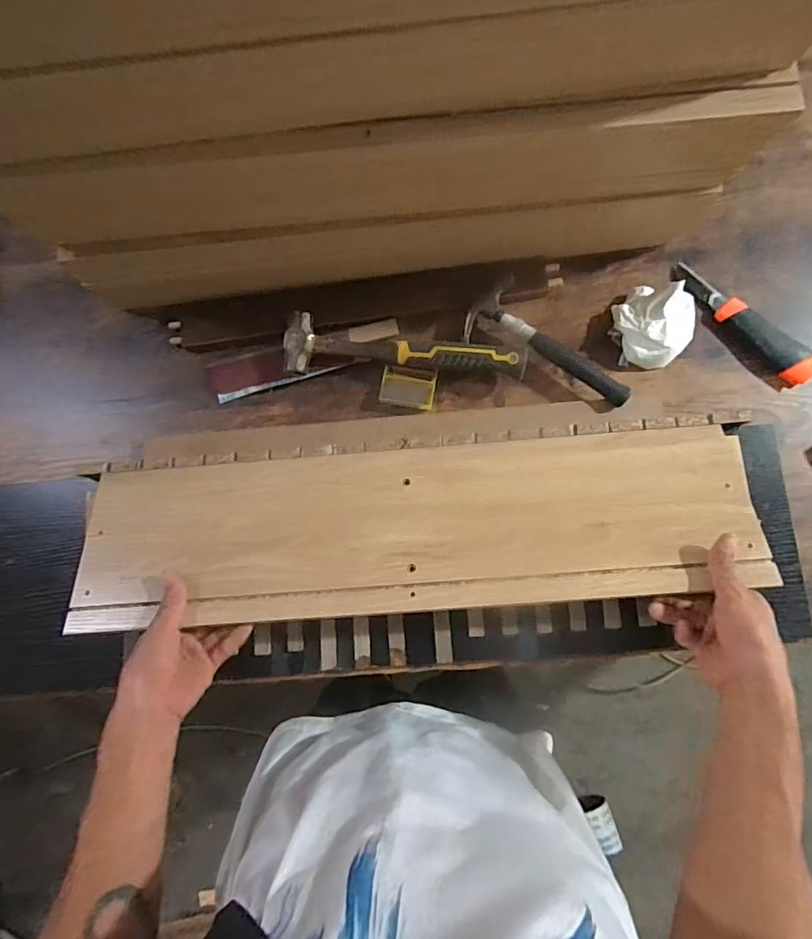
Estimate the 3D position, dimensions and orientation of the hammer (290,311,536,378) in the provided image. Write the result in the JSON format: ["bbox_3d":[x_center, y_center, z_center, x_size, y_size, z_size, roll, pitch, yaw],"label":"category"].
[{"bbox_3d":[-0.001,-0.134,0.575,0.272,0.047,0.059,4,82,3],"label":"hammer"}]

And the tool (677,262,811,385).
[{"bbox_3d":[0.393,-0.173,0.576,0.035,0.030,0.189,-45,82,-4],"label":"tool"}]

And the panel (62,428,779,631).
[{"bbox_3d":[0.008,0.059,0.510,0.680,0.014,0.166,-4,67,2],"label":"panel"}]

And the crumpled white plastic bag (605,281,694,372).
[{"bbox_3d":[0.290,-0.172,0.571,0.107,0.051,0.091,-40,82,-3],"label":"crumpled white plastic bag"}]

